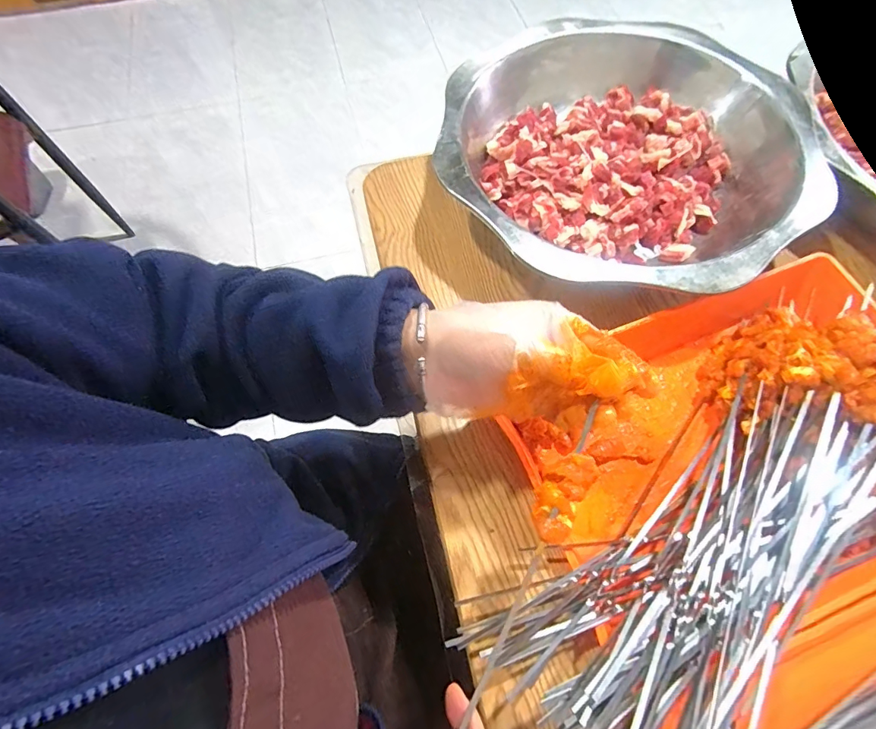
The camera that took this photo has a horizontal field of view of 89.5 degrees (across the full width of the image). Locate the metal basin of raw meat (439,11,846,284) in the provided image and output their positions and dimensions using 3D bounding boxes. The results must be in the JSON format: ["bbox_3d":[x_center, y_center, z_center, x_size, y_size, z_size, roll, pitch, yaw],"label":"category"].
[{"bbox_3d":[0.181,-0.216,0.450,0.341,0.103,0.330,0,66,0],"label":"metal basin of raw meat"}]

